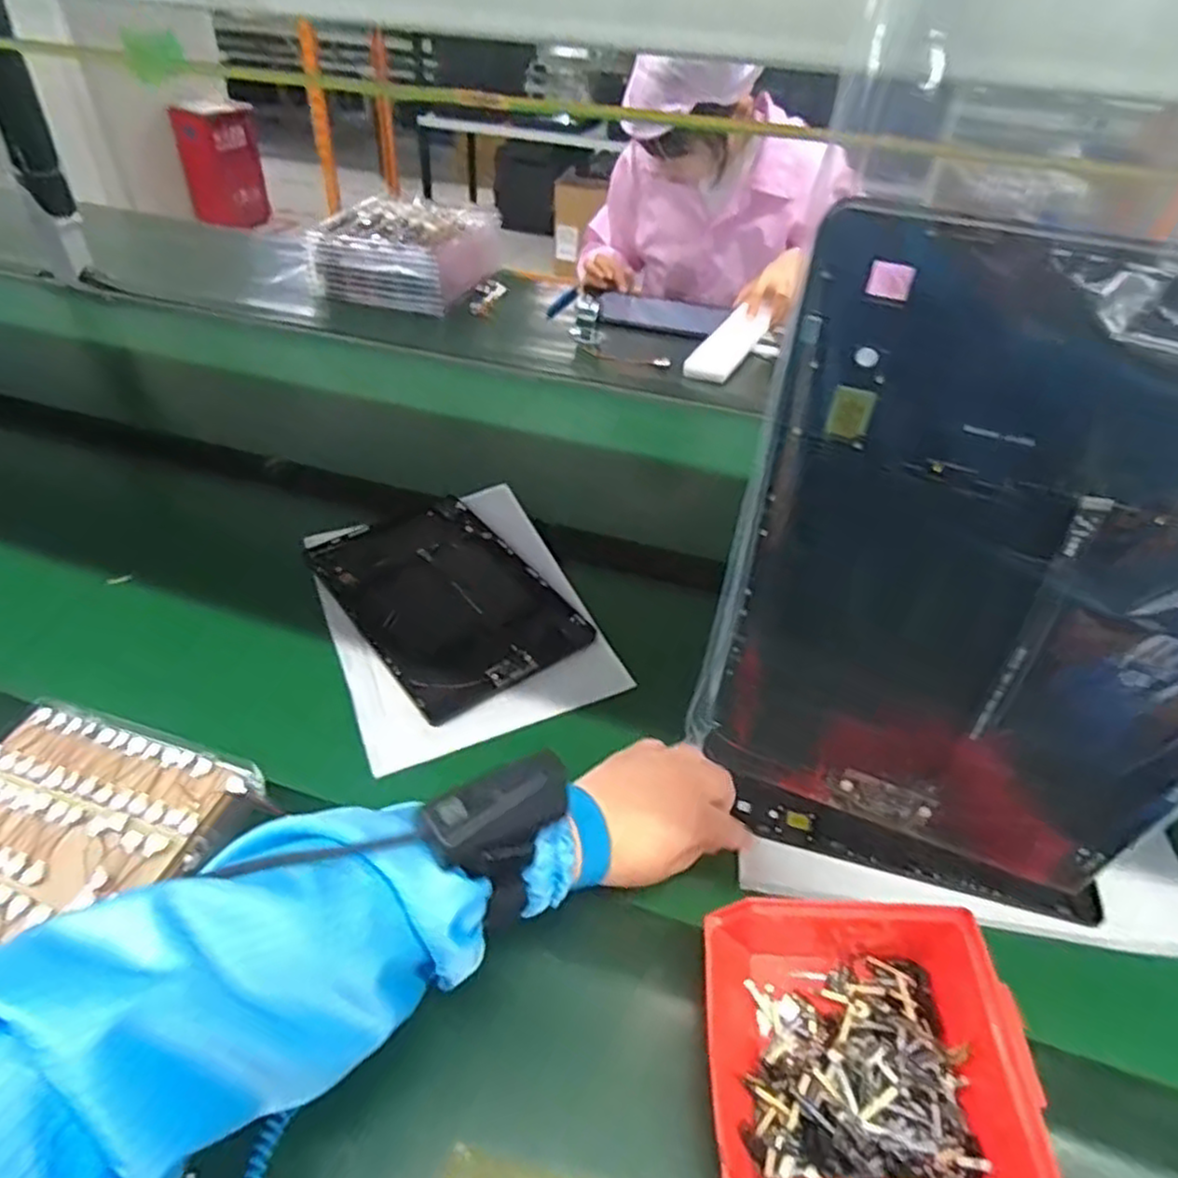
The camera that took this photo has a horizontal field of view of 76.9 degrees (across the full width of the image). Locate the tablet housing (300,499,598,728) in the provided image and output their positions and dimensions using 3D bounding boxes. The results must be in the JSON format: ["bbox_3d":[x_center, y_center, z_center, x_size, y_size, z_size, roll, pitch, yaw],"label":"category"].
[{"bbox_3d":[-0.125,0.003,0.639,0.149,0.011,0.241,-29,53,-27],"label":"tablet housing"}]

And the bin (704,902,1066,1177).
[{"bbox_3d":[0.127,0.223,0.364,0.136,0.082,0.135,7,40,0],"label":"bin"}]

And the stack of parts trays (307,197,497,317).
[{"bbox_3d":[-0.277,-0.529,1.163,0.252,0.114,0.204,10,40,4],"label":"stack of parts trays"}]

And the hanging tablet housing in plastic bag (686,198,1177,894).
[{"bbox_3d":[0.124,0.016,0.232,0.160,0.237,0.009,20,49,14],"label":"hanging tablet housing in plastic bag"}]

